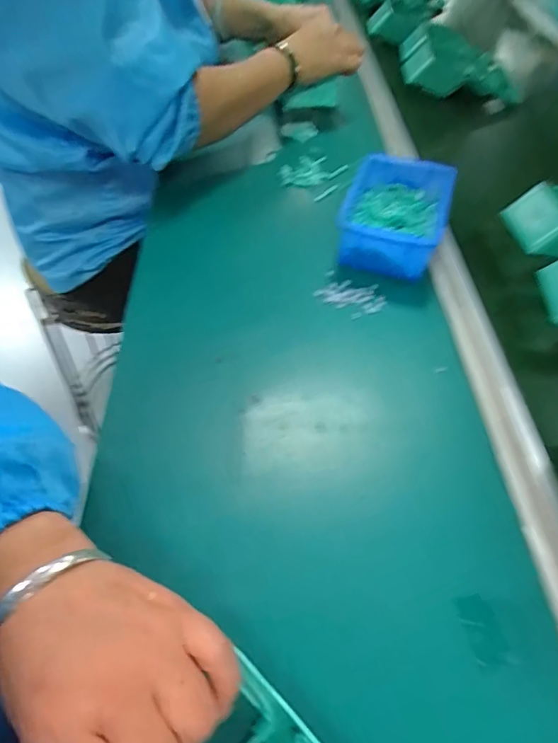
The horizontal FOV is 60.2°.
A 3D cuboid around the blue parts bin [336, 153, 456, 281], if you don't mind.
[{"bbox_3d":[0.124,-0.167,0.513,0.104,0.056,0.154,14,51,8],"label":"blue parts bin"}]

